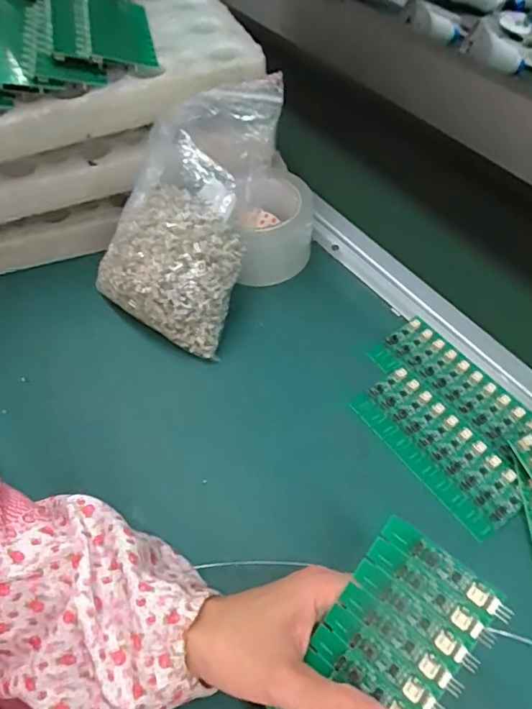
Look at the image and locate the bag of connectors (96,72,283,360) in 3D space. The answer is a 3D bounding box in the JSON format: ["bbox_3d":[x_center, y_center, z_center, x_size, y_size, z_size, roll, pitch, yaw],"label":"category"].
[{"bbox_3d":[-0.071,-0.115,0.423,0.128,0.179,0.136,28,61,21],"label":"bag of connectors"}]

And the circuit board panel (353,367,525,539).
[{"bbox_3d":[0.132,0.070,0.391,0.056,0.008,0.136,-32,59,-18],"label":"circuit board panel"}]

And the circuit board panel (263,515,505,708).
[{"bbox_3d":[0.054,0.159,0.254,0.063,0.009,0.136,32,89,23],"label":"circuit board panel"}]

